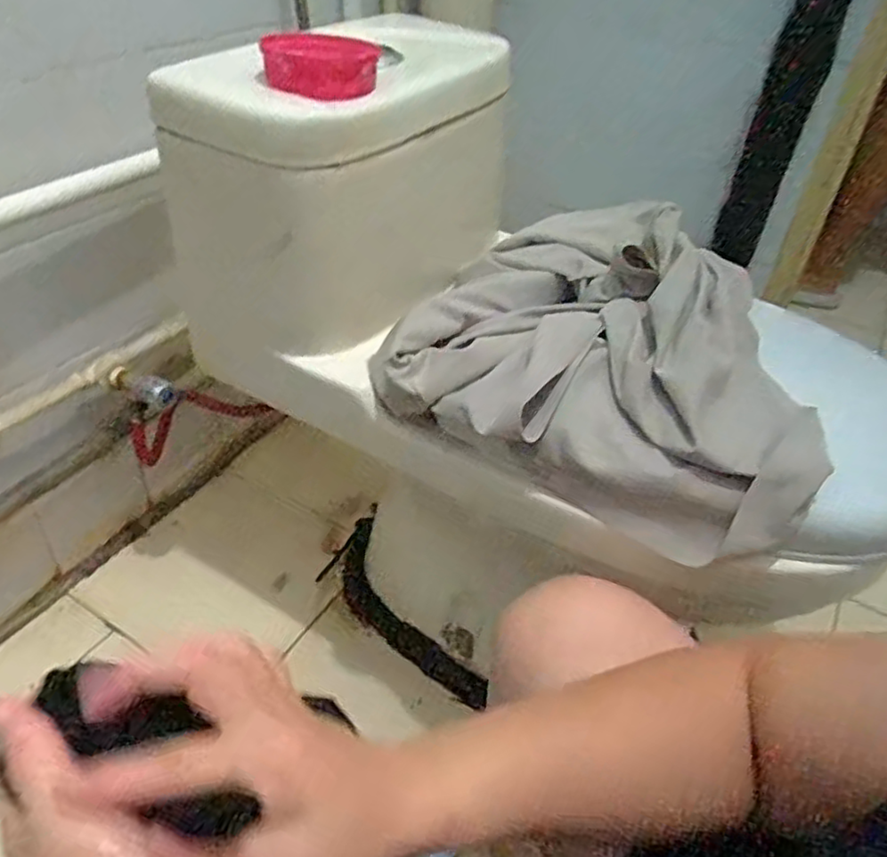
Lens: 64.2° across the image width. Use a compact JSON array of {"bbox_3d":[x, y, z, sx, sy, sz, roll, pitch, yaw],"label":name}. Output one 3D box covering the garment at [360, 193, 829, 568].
[{"bbox_3d":[0.145,-0.070,0.619,0.351,0.133,0.278,18,42,15],"label":"garment"}]

